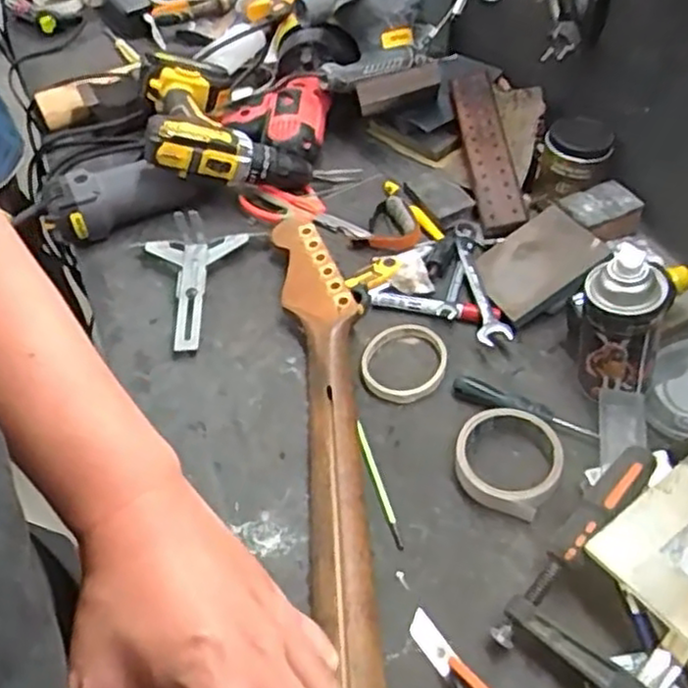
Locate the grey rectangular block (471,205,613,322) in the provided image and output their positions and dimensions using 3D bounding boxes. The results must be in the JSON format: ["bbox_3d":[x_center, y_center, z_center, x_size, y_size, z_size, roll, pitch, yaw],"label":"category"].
[{"bbox_3d":[0.196,-0.086,0.744,0.118,0.012,0.096,-33,47,2],"label":"grey rectangular block"}]

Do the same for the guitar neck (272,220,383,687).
[{"bbox_3d":[-0.009,0.111,0.630,0.064,0.034,0.637,-7,49,0],"label":"guitar neck"}]

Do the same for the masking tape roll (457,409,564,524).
[{"bbox_3d":[0.142,0.097,0.629,0.090,0.028,0.090,-3,50,4],"label":"masking tape roll"}]

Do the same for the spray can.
[{"bbox_3d":[0.239,-0.023,0.627,0.069,0.154,0.077,11,53,15],"label":"spray can"}]

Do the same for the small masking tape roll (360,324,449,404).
[{"bbox_3d":[0.060,0.016,0.709,0.077,0.017,0.091,24,57,24],"label":"small masking tape roll"}]

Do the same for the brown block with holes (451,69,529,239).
[{"bbox_3d":[0.164,-0.235,0.854,0.048,0.019,0.255,-15,58,14],"label":"brown block with holes"}]

